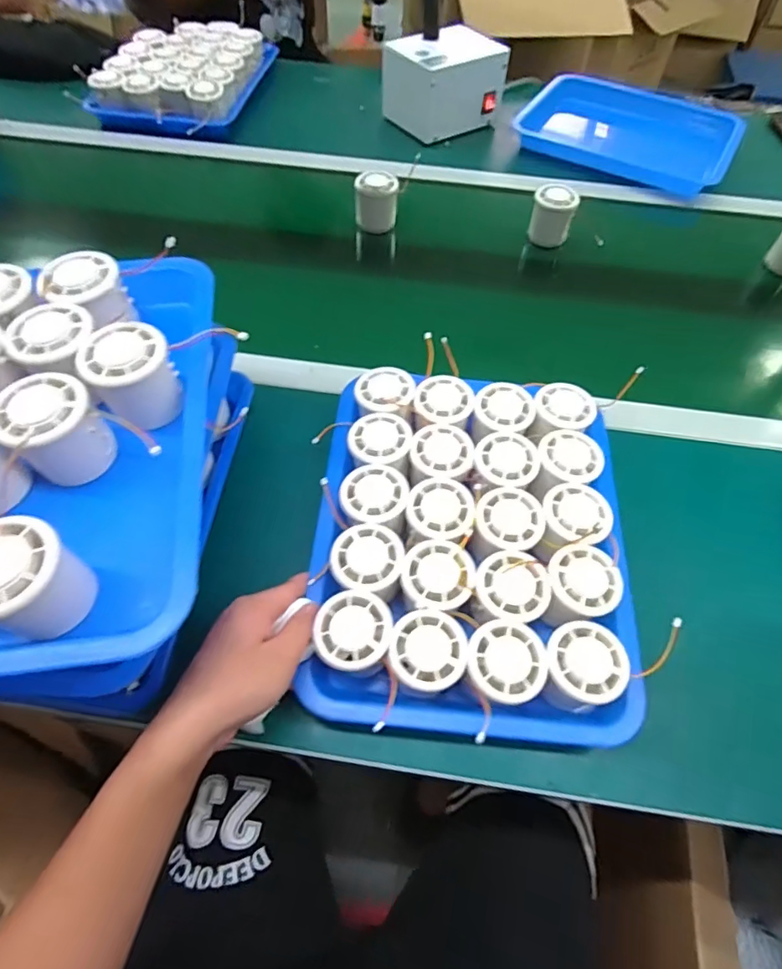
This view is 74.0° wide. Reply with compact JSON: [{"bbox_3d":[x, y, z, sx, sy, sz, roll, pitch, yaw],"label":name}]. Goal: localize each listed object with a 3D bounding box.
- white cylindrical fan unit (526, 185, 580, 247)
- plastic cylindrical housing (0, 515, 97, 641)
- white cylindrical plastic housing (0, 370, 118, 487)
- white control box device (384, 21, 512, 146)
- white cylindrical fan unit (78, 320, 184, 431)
[{"bbox_3d":[0.223,-0.371,0.718,0.060,0.065,0.051,14,59,6],"label":"white cylindrical fan unit"},{"bbox_3d":[-0.205,0.055,0.292,0.055,0.053,0.054,1,59,-2],"label":"plastic cylindrical housing"},{"bbox_3d":[-0.223,-0.033,0.352,0.055,0.066,0.054,1,59,-2],"label":"white cylindrical plastic housing"},{"bbox_3d":[0.085,-0.660,0.854,0.161,0.101,0.128,-28,64,-18],"label":"white control box device"},{"bbox_3d":[-0.185,-0.078,0.374,0.056,0.053,0.059,1,59,-2],"label":"white cylindrical fan unit"}]

